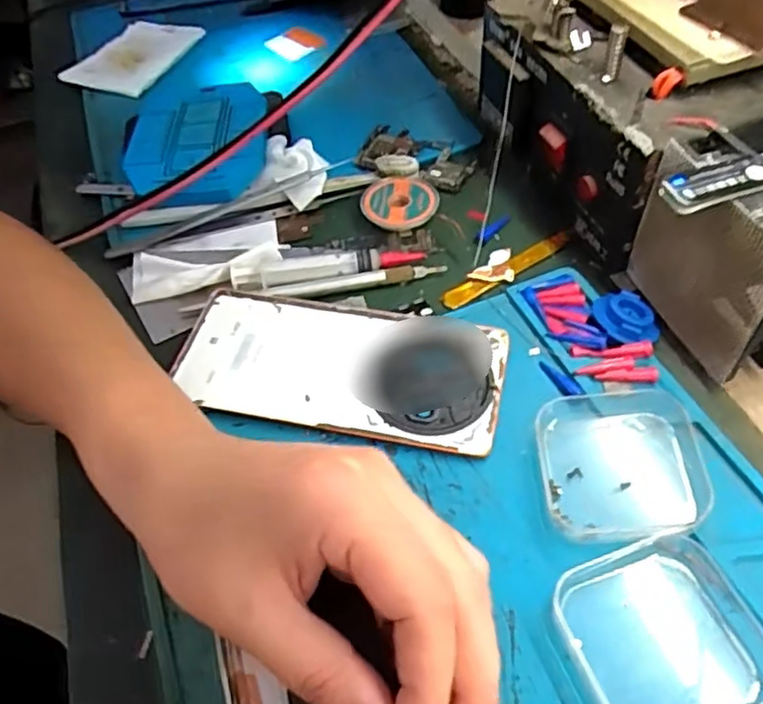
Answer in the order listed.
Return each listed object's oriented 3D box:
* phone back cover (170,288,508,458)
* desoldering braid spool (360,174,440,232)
[{"bbox_3d":[-0.023,0.006,0.334,0.161,0.006,0.078,9,52,12],"label":"phone back cover"},{"bbox_3d":[0.011,-0.090,0.408,0.045,0.008,0.042,-3,50,3],"label":"desoldering braid spool"}]

